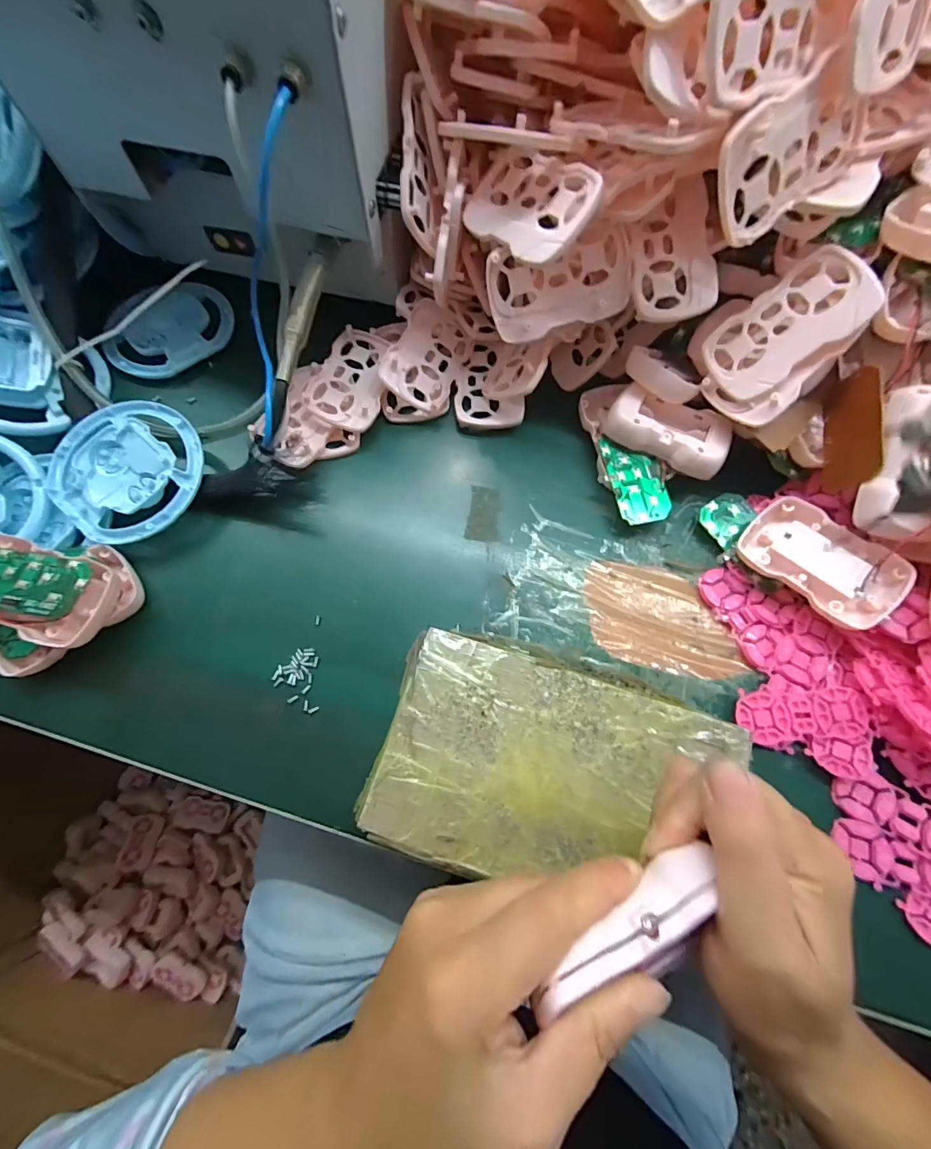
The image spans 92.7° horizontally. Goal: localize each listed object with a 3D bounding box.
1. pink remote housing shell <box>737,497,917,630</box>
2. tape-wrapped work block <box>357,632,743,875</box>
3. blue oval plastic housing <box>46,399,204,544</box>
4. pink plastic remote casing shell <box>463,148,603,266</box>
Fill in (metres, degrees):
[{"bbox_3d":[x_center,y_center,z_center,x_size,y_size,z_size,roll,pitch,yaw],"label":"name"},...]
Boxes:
[{"bbox_3d":[0.230,-0.009,0.289,0.089,0.015,0.054,41,93,26],"label":"pink remote housing shell"},{"bbox_3d":[0.049,0.114,0.264,0.192,0.027,0.124,16,72,5],"label":"tape-wrapped work block"},{"bbox_3d":[-0.236,-0.075,0.309,0.104,0.011,0.098,34,80,6],"label":"blue oval plastic housing"},{"bbox_3d":[0.037,-0.220,0.266,0.053,0.012,0.085,-47,62,15],"label":"pink plastic remote casing shell"}]

